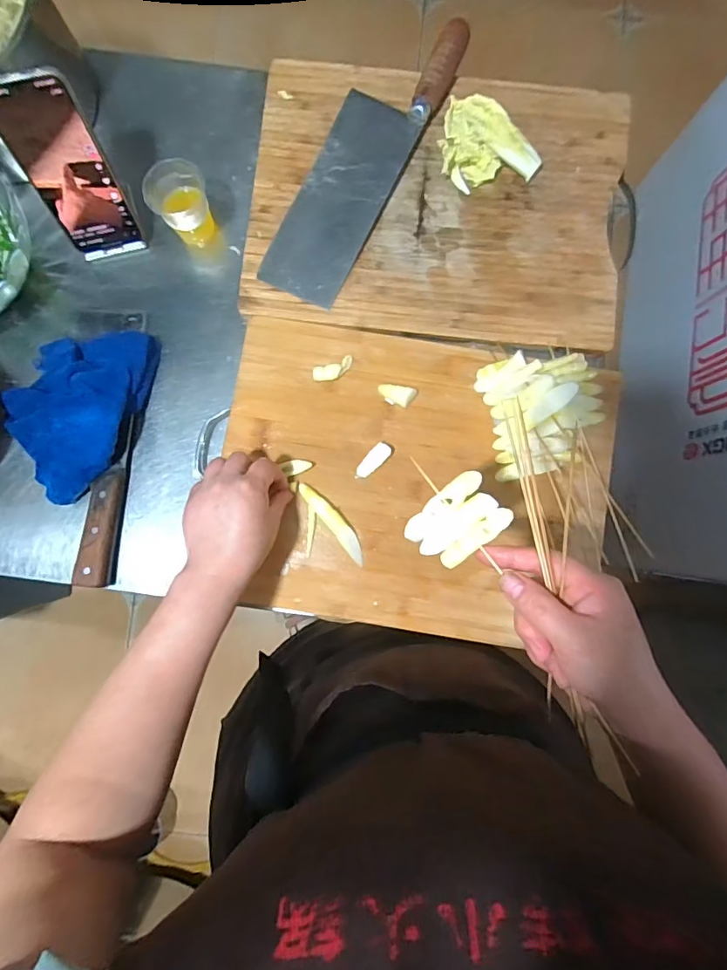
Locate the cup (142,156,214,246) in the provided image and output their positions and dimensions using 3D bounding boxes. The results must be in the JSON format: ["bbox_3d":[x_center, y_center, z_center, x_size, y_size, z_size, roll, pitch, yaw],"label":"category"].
[{"bbox_3d":[-0.188,-0.289,0.507,0.060,0.072,0.057,0,85,-1],"label":"cup"}]

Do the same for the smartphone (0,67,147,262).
[{"bbox_3d":[-0.280,-0.295,0.467,0.073,0.159,0.013,-14,57,-3],"label":"smartphone"}]

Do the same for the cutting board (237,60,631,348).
[{"bbox_3d":[0.076,-0.299,0.516,0.391,0.023,0.287,6,85,-1],"label":"cutting board"}]

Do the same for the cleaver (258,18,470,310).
[{"bbox_3d":[0.000,-0.345,0.510,0.087,0.031,0.318,28,85,1],"label":"cleaver"}]

